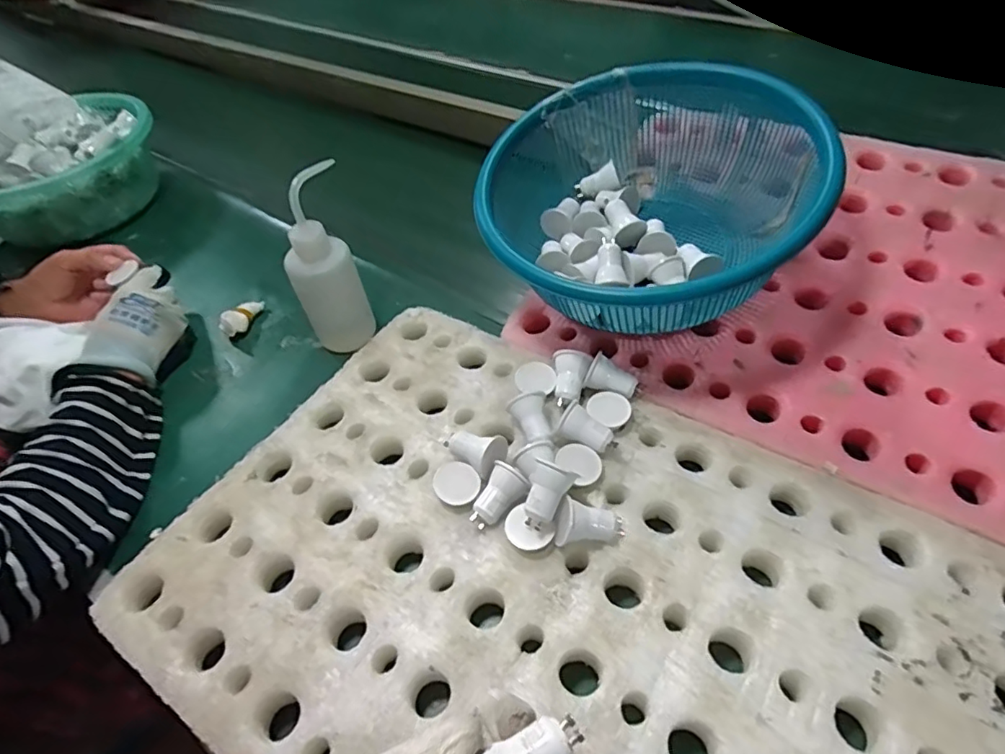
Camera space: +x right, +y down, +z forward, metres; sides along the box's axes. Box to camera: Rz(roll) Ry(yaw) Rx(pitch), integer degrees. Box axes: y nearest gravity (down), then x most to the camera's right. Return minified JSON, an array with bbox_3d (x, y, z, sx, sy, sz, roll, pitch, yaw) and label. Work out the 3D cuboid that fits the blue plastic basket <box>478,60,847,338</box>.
[{"bbox_3d":[0.132,-0.160,0.505,0.282,0.117,0.283,23,56,24],"label":"blue plastic basket"}]

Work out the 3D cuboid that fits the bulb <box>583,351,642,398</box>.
[{"bbox_3d":[0.091,0.003,0.465,0.038,0.028,0.030,25,56,25],"label":"bulb"}]

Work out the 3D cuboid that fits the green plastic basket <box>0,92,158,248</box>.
[{"bbox_3d":[-0.605,-0.276,0.773,0.232,0.117,0.261,24,56,23],"label":"green plastic basket"}]

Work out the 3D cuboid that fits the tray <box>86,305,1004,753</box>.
[{"bbox_3d":[0.036,0.156,0.375,0.556,0.054,0.370,24,56,25],"label":"tray"}]

